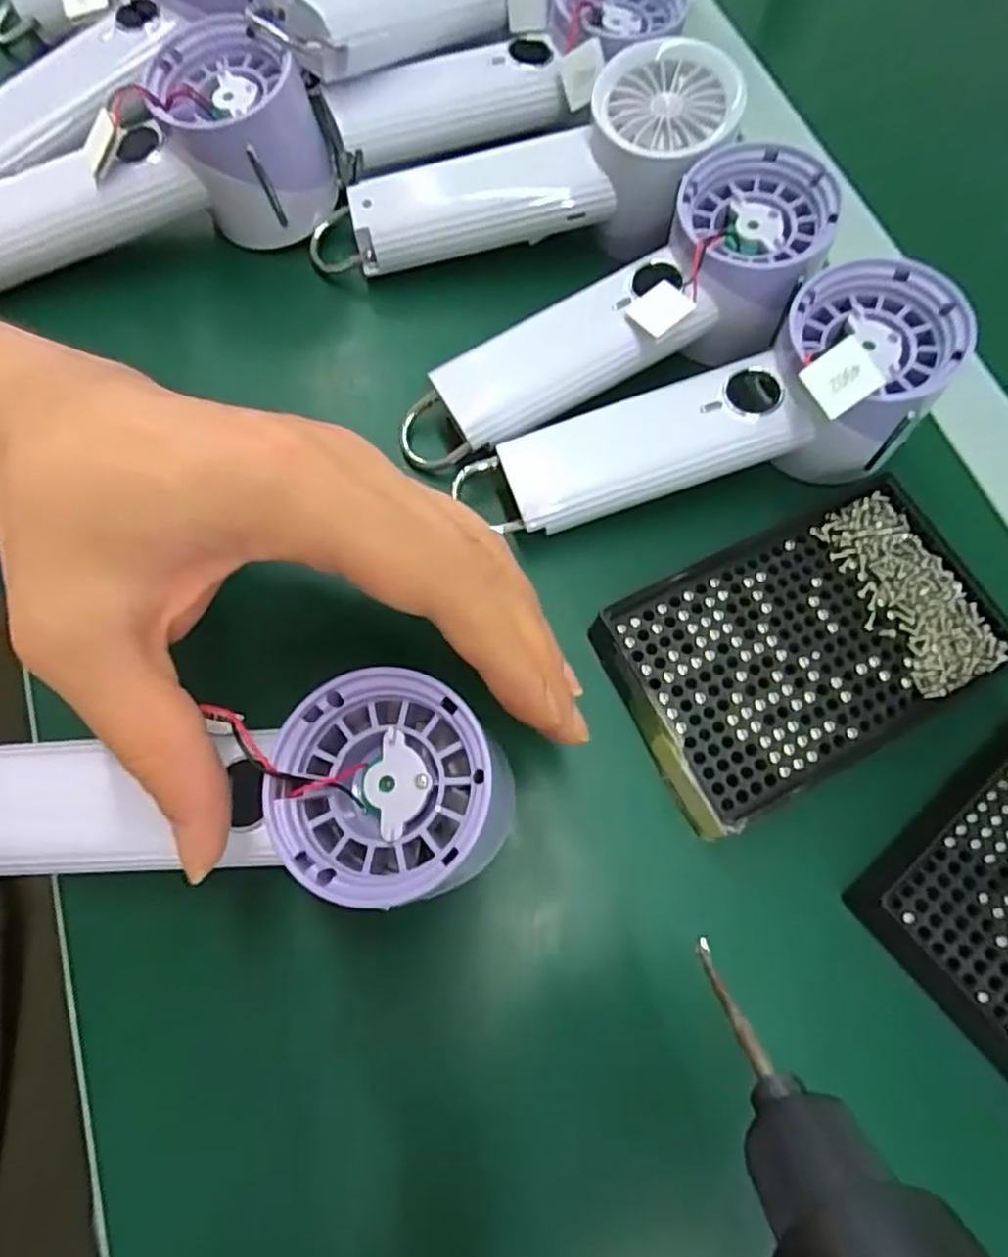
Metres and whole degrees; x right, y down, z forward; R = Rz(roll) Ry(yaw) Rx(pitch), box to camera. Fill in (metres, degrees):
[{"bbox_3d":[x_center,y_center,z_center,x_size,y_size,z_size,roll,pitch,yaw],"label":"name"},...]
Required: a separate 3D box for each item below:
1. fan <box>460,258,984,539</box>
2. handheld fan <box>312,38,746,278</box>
[{"bbox_3d":[0.077,-0.081,0.259,0.193,0.056,0.061,-19,71,5],"label":"fan"},{"bbox_3d":[0.007,-0.199,0.306,0.194,0.053,0.062,-11,70,10],"label":"handheld fan"}]

